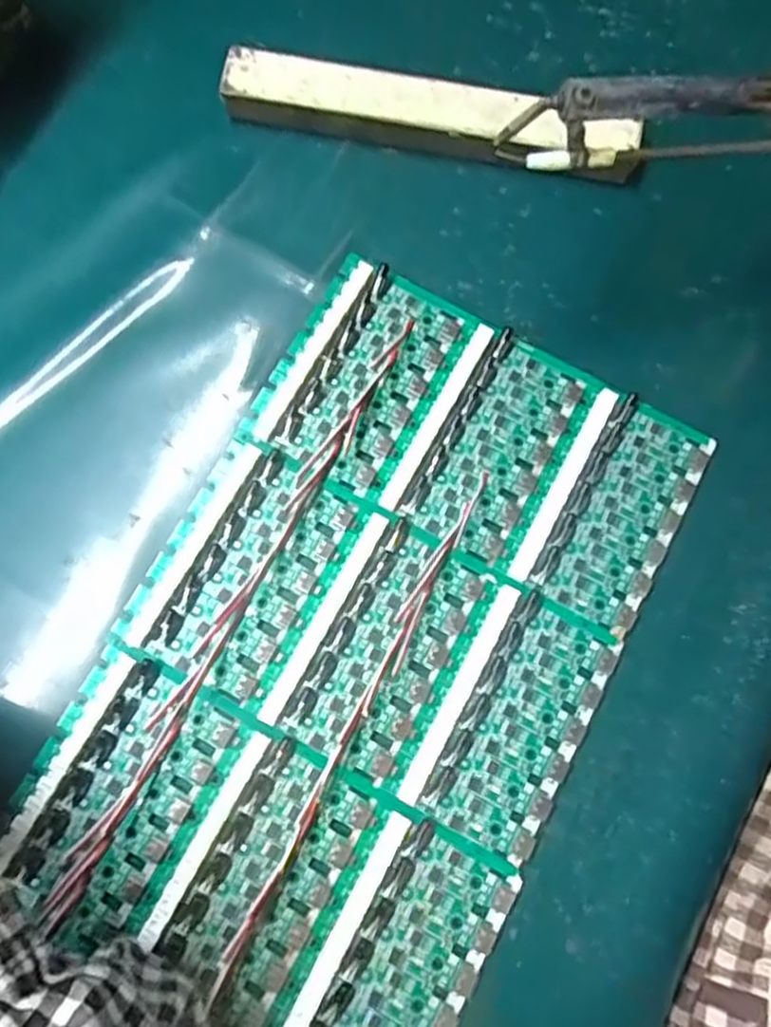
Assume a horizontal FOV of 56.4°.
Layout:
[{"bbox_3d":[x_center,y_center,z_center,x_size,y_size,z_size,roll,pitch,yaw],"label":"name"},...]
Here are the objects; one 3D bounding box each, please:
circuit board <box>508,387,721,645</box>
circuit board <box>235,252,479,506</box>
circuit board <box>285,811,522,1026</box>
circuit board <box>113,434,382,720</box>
[{"bbox_3d":[0.100,-0.002,0.315,0.056,0.007,0.103,29,77,5],"label":"circuit board"},{"bbox_3d":[-0.012,-0.064,0.324,0.070,0.009,0.101,28,77,5],"label":"circuit board"},{"bbox_3d":[0.005,0.172,0.271,0.054,0.004,0.102,29,77,5],"label":"circuit board"},{"bbox_3d":[-0.059,0.024,0.304,0.070,0.004,0.096,29,77,5],"label":"circuit board"}]

